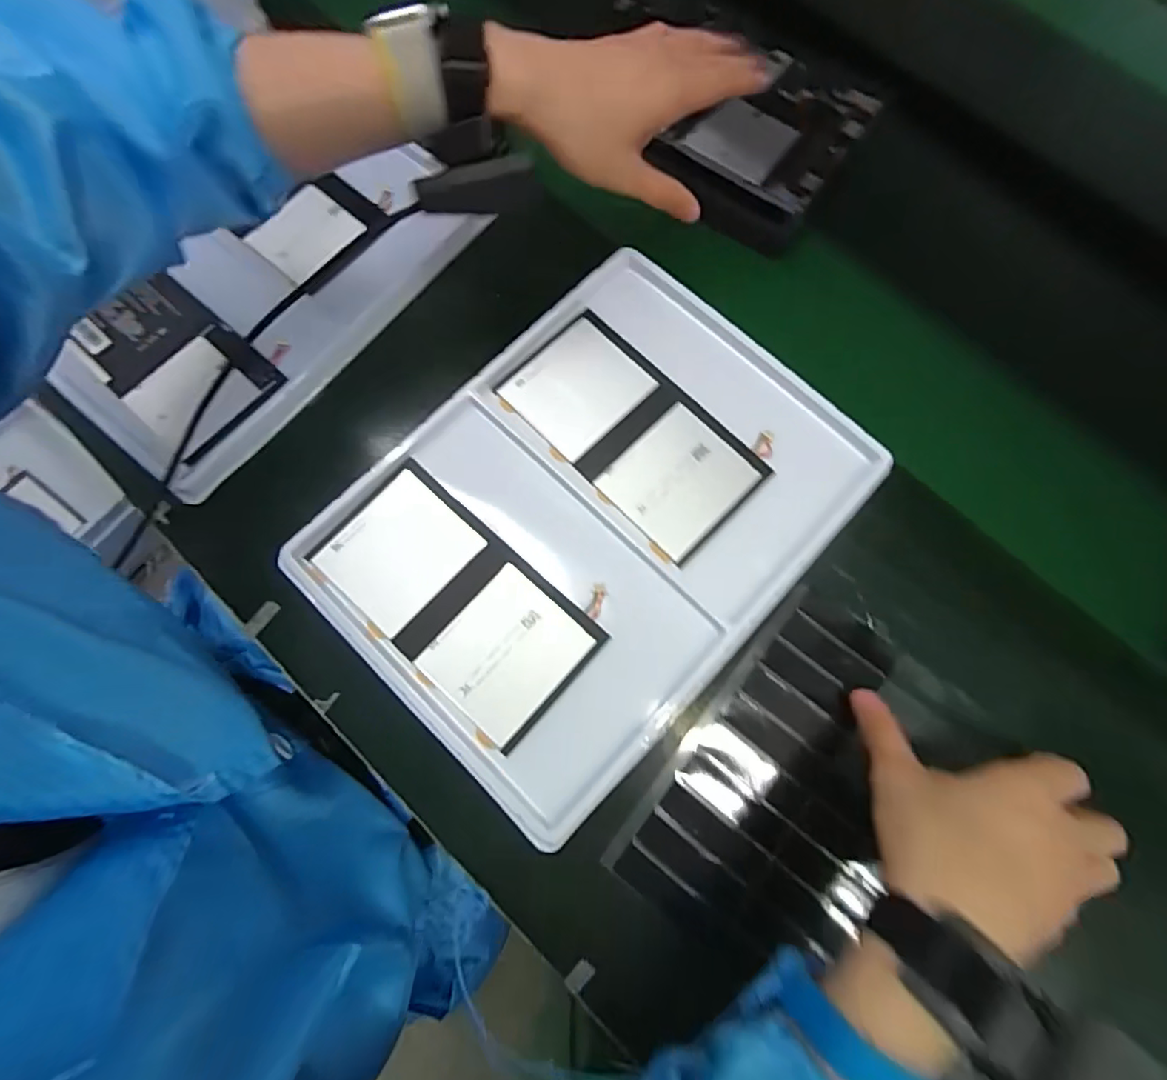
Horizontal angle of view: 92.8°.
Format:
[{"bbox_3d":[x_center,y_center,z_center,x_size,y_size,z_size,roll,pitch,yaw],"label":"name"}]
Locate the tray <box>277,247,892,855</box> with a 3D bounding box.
[{"bbox_3d":[0.008,-0.011,0.365,0.245,0.043,0.320,44,77,9],"label":"tray"}]

